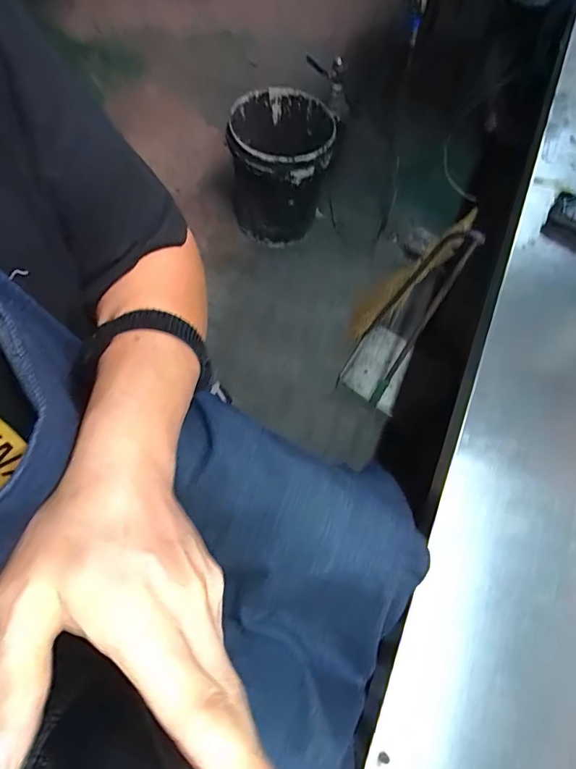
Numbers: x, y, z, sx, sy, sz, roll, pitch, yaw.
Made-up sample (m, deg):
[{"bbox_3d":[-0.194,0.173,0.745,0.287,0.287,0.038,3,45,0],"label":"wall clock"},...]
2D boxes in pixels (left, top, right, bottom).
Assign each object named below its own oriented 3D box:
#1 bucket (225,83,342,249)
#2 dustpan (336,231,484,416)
[{"bbox_3d":[-0.027,-0.652,1.387,0.282,0.351,0.280,1,65,-3],"label":"bucket"},{"bbox_3d":[0.284,-0.159,1.120,0.175,0.559,0.278,25,66,8],"label":"dustpan"}]

